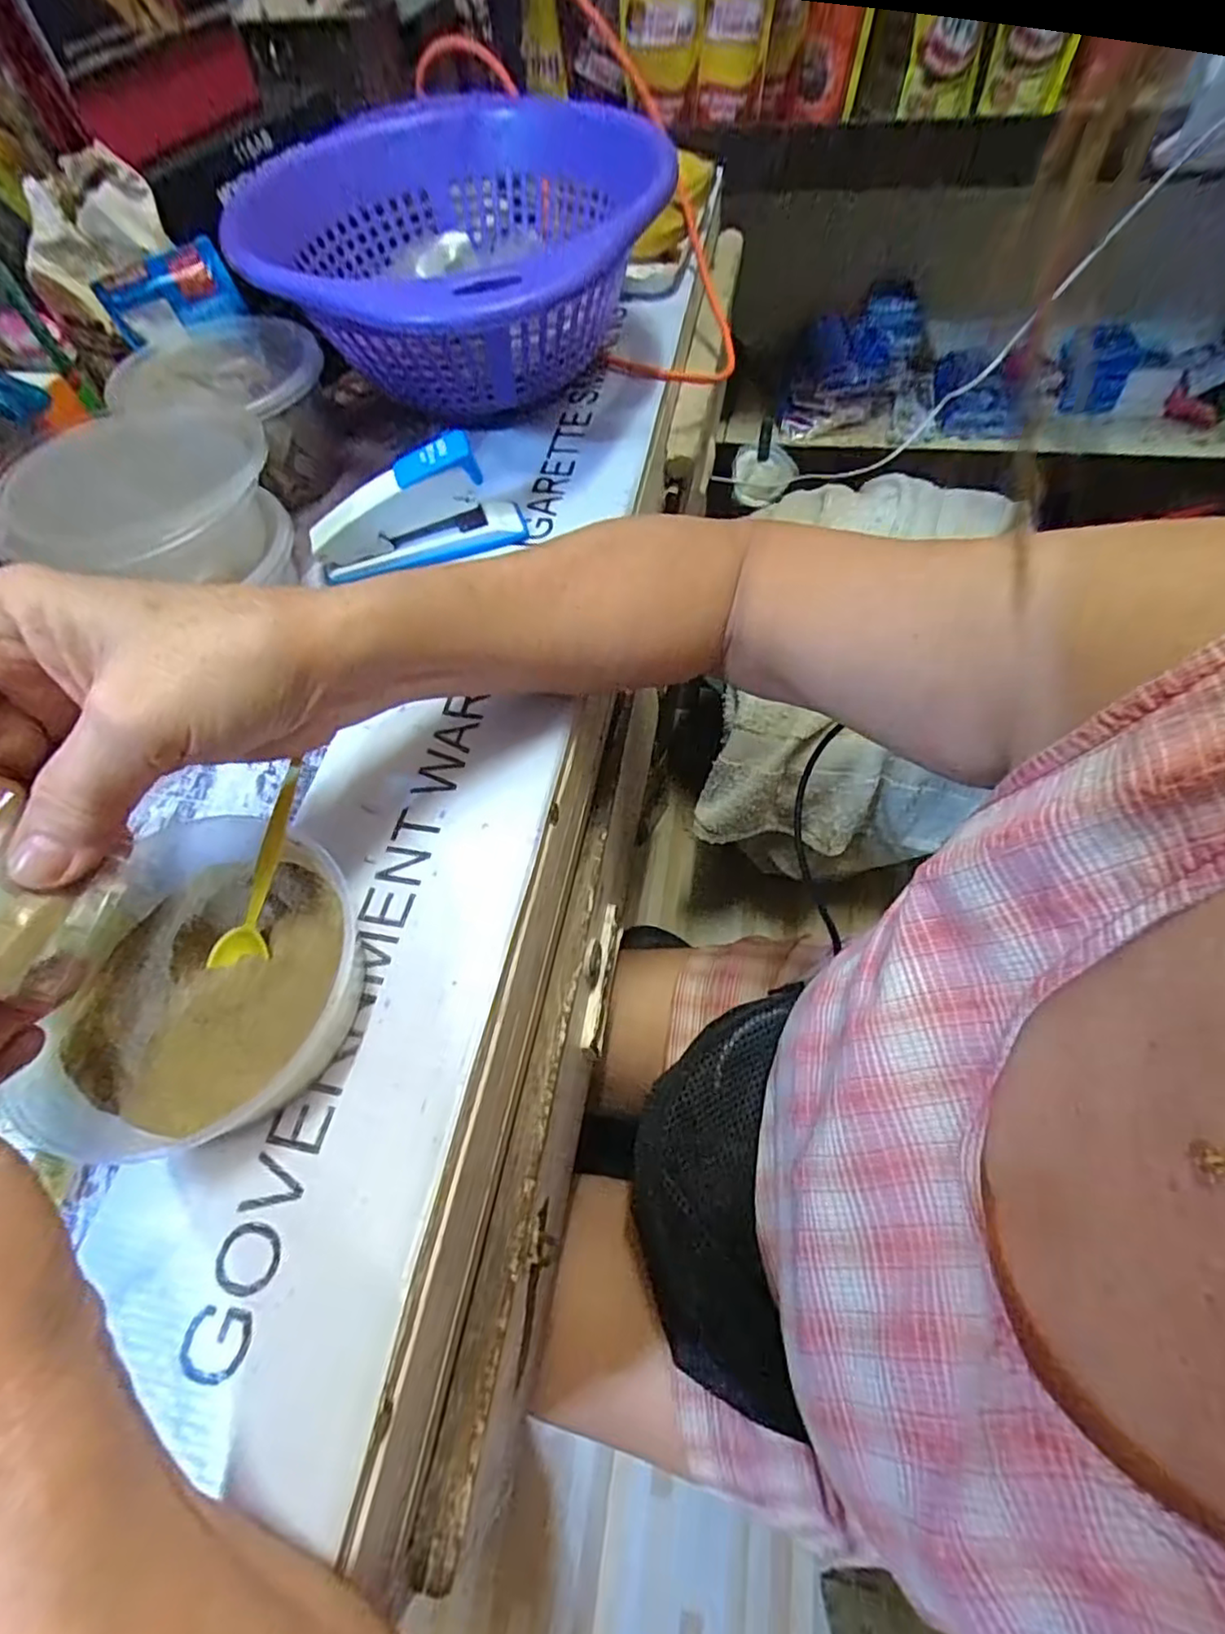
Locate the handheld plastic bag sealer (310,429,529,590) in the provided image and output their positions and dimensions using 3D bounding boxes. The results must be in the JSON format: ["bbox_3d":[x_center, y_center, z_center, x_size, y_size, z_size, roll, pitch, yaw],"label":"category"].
[{"bbox_3d":[-0.109,-0.167,0.351,0.117,0.051,0.030,-25,61,-10],"label":"handheld plastic bag sealer"}]

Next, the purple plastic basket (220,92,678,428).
[{"bbox_3d":[-0.096,-0.366,0.427,0.232,0.095,0.228,-2,59,3],"label":"purple plastic basket"}]

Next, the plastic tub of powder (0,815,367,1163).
[{"bbox_3d":[-0.143,0.057,0.234,0.108,0.039,0.115,-2,59,3],"label":"plastic tub of powder"}]

